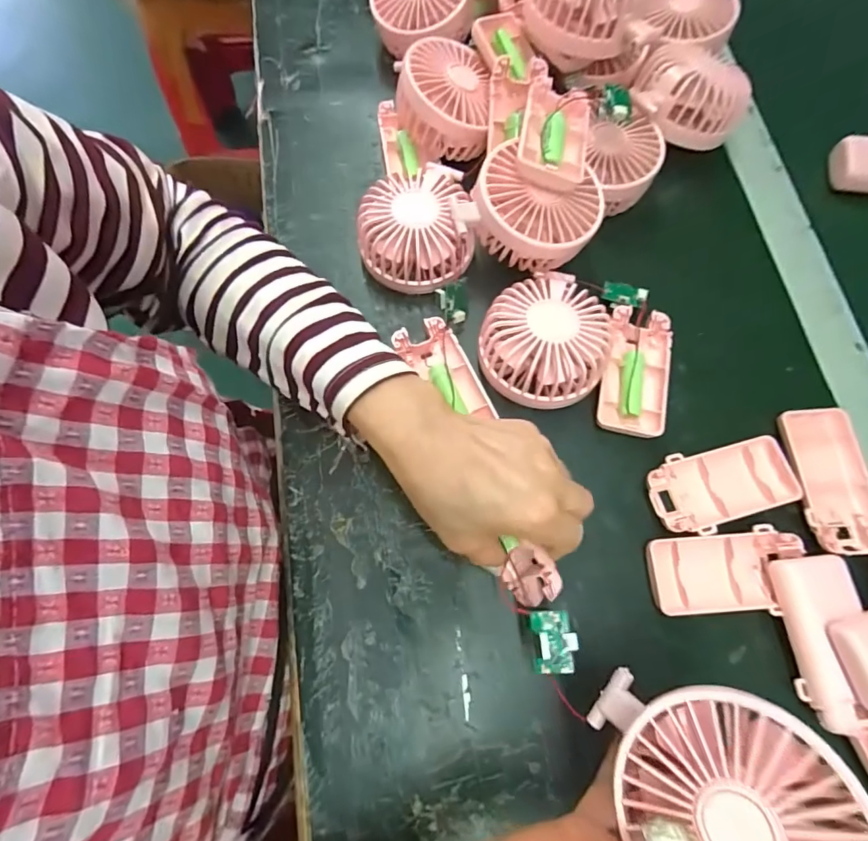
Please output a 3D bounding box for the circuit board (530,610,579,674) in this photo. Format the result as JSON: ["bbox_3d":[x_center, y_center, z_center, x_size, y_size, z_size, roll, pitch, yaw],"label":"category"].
[{"bbox_3d":[0.065,0.119,0.258,0.023,0.004,0.031,-8,68,16],"label":"circuit board"}]

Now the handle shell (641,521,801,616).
[{"bbox_3d":[0.183,0.096,0.303,0.091,0.020,0.049,-2,73,-1],"label":"handle shell"}]

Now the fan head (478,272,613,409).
[{"bbox_3d":[0.076,-0.051,0.330,0.081,0.047,0.084,0,73,0],"label":"fan head"}]

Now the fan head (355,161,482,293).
[{"bbox_3d":[-0.015,-0.147,0.357,0.085,0.055,0.095,-9,73,-3],"label":"fan head"}]

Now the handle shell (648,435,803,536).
[{"bbox_3d":[0.190,0.044,0.319,0.096,0.015,0.050,-11,73,-3],"label":"handle shell"}]

